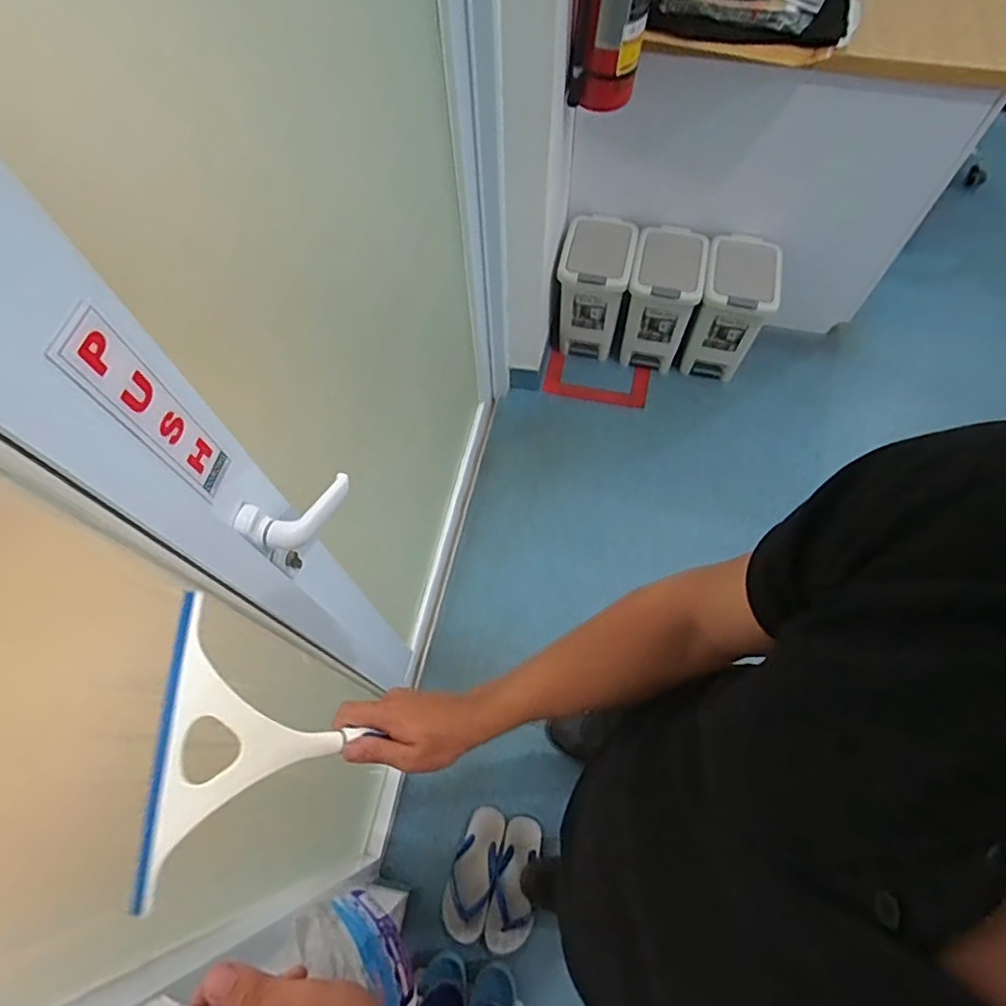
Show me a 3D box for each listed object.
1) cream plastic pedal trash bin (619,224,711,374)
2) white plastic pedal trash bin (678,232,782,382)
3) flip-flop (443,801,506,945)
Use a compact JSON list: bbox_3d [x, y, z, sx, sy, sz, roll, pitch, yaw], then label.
[{"bbox_3d":[0.447,-0.576,1.716,0.185,0.340,0.238,13,66,7],"label":"cream plastic pedal trash bin"},{"bbox_3d":[0.649,-0.554,1.713,0.203,0.334,0.254,14,66,7],"label":"white plastic pedal trash bin"},{"bbox_3d":[-0.059,0.788,1.278,0.101,0.063,0.248,15,67,8],"label":"flip-flop"}]

